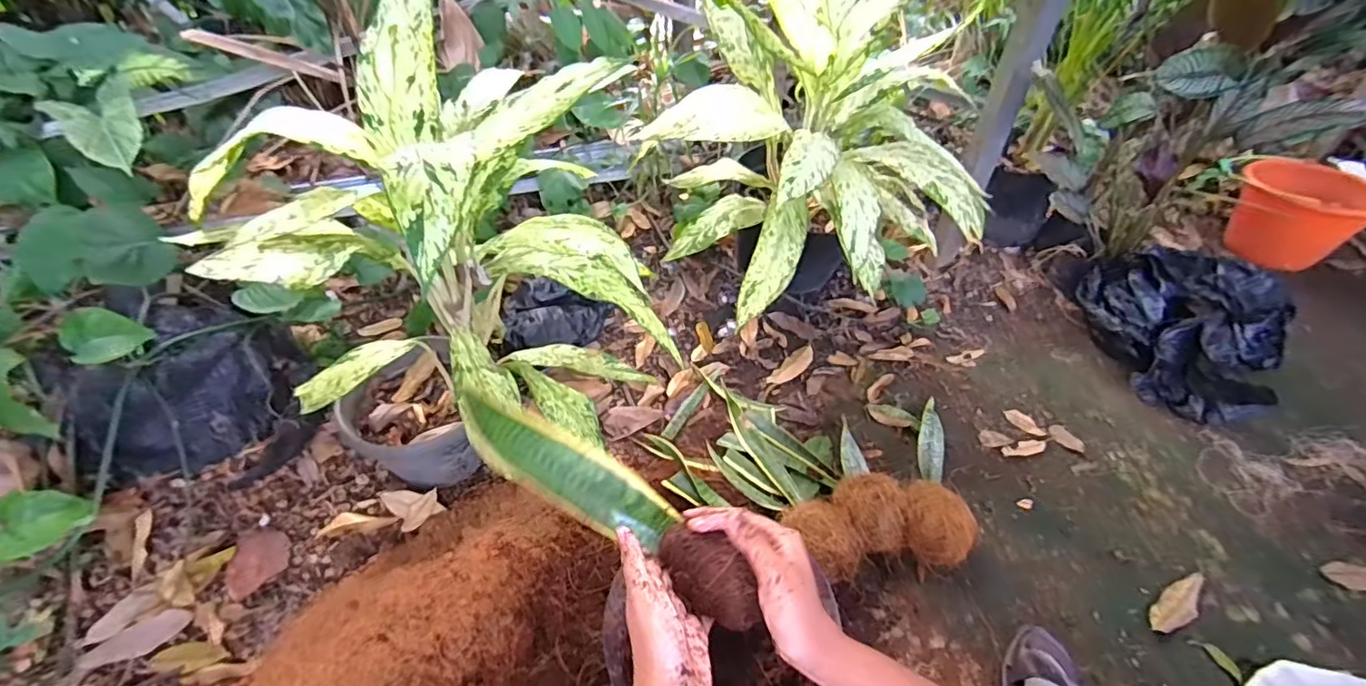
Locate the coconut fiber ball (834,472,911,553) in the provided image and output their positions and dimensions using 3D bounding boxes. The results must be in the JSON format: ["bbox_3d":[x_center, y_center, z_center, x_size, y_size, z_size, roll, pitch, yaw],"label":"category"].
[{"bbox_3d":[0.295,0.268,0.895,0.098,0.076,0.107,-1,42,1],"label":"coconut fiber ball"}]

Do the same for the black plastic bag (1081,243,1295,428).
[{"bbox_3d":[1.010,-0.039,1.180,0.331,0.166,0.364,-33,50,-29],"label":"black plastic bag"}]

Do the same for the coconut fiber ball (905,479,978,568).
[{"bbox_3d":[0.391,0.279,0.888,0.106,0.090,0.116,8,43,11],"label":"coconut fiber ball"}]

